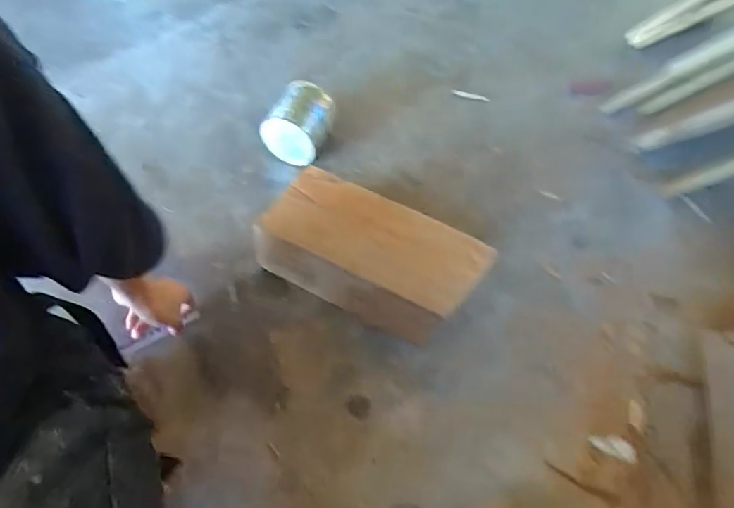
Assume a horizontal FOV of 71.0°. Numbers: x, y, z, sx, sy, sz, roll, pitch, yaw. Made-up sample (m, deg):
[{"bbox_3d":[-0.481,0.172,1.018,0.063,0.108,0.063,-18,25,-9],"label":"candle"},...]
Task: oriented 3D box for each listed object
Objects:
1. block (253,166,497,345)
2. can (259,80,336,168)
[{"bbox_3d":[0.006,0.004,0.775,0.309,0.123,0.159,27,57,15],"label":"block"},{"bbox_3d":[-0.119,-0.239,0.954,0.092,0.095,0.133,22,57,12],"label":"can"}]

